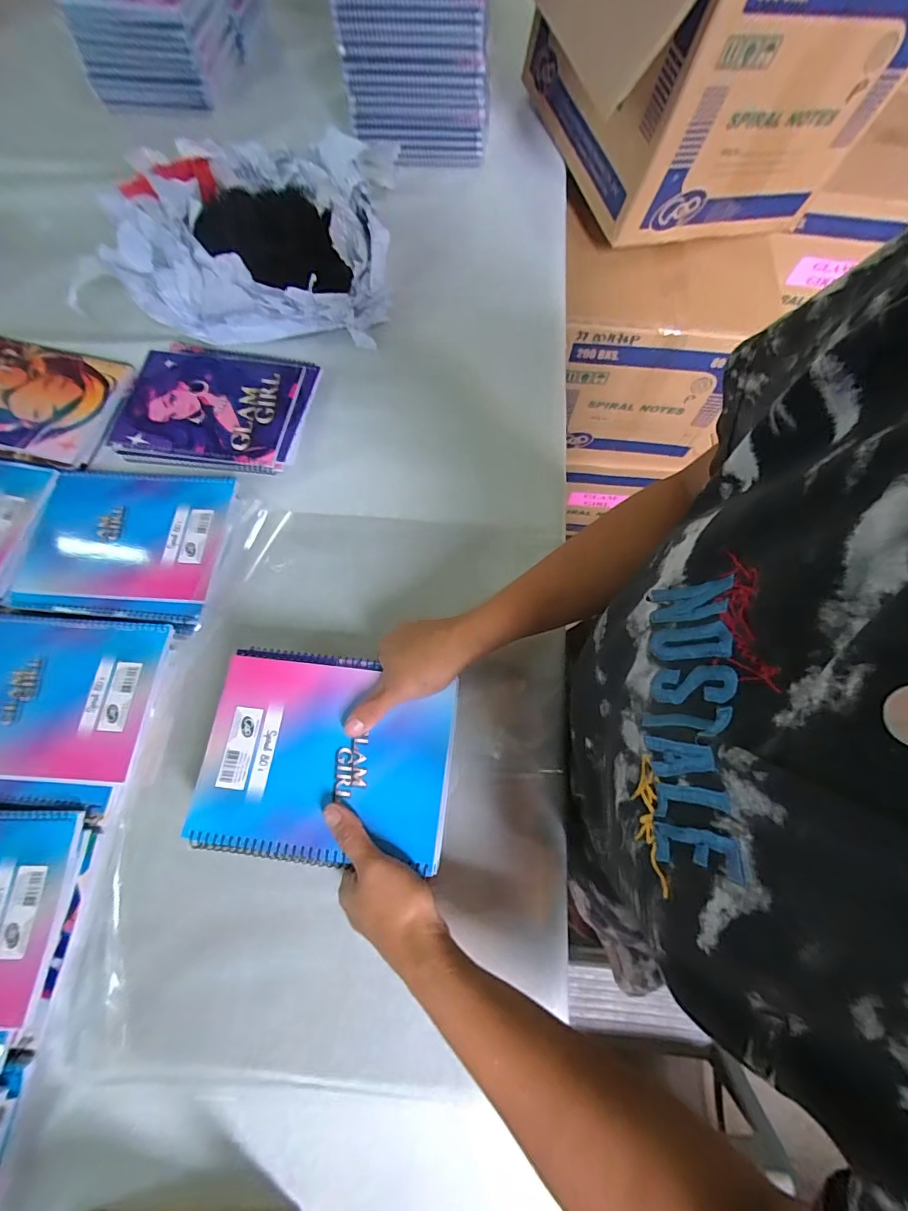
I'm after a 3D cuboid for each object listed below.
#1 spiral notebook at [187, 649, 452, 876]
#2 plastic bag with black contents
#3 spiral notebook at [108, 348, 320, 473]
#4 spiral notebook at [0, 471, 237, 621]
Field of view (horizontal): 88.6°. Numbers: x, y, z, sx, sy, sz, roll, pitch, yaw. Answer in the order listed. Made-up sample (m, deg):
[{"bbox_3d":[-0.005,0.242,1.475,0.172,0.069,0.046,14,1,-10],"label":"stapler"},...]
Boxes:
[{"bbox_3d":[-0.103,0.118,0.376,0.196,0.020,0.156,7,69,0],"label":"spiral notebook"},{"bbox_3d":[-0.264,-0.471,0.598,0.347,0.093,0.249,0,69,-3],"label":"plastic bag with black contents"},{"bbox_3d":[-0.289,-0.243,0.555,0.226,0.015,0.166,9,69,0],"label":"spiral notebook"},{"bbox_3d":[-0.352,-0.072,0.490,0.207,0.012,0.162,6,69,-1],"label":"spiral notebook"}]

